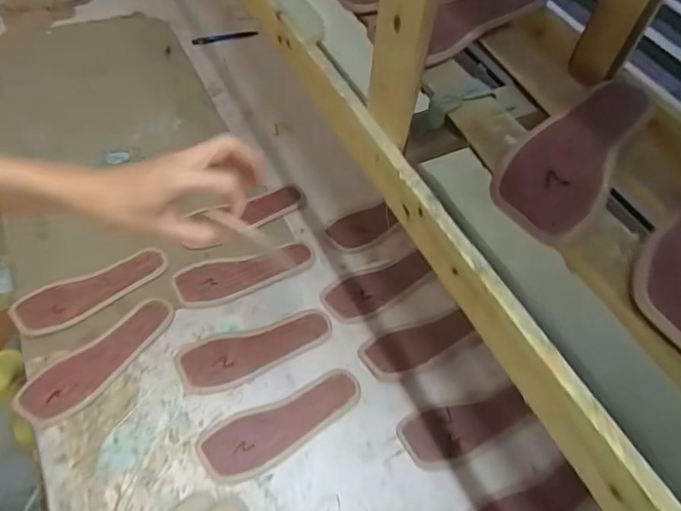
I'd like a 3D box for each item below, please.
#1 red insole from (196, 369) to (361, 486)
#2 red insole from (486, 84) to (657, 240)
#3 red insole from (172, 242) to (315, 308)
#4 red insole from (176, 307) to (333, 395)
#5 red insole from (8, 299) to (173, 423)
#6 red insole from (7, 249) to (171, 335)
[{"bbox_3d":[-0.067,0.200,0.557,0.198,0.006,0.070,-24,62,-16],"label":"red insole"},{"bbox_3d":[0.175,-0.079,0.341,0.068,0.006,0.183,38,64,19],"label":"red insole"},{"bbox_3d":[-0.133,0.027,0.662,0.196,0.008,0.066,-12,64,-9],"label":"red insole"},{"bbox_3d":[-0.108,0.125,0.611,0.198,0.006,0.069,-14,63,-12],"label":"red insole"},{"bbox_3d":[-0.295,0.130,0.581,0.197,0.009,0.069,-36,66,-22],"label":"red insole"},{"bbox_3d":[-0.334,0.050,0.635,0.196,0.005,0.064,-21,69,-18],"label":"red insole"}]

